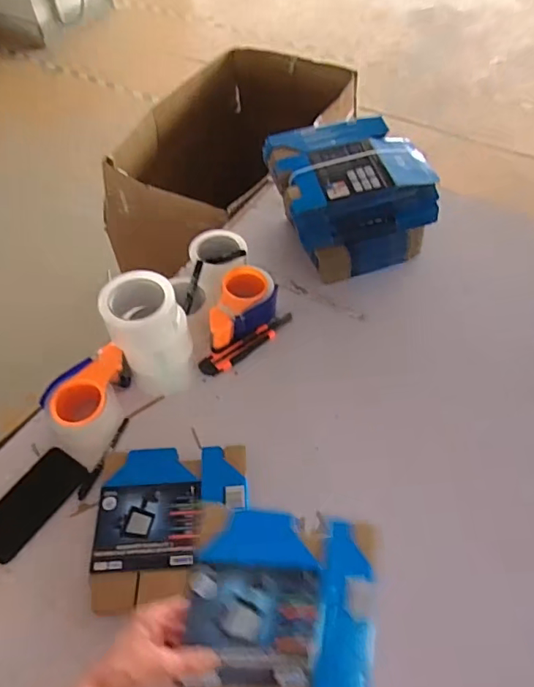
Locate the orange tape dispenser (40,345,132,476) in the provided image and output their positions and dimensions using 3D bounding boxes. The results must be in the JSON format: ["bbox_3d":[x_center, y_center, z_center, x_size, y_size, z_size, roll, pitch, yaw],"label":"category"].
[{"bbox_3d":[-0.282,0.091,0.804,0.104,0.069,0.167,11,54,10],"label":"orange tape dispenser"}]

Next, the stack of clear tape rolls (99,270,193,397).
[{"bbox_3d":[-0.177,-0.011,0.799,0.108,0.184,0.098,-28,57,-18],"label":"stack of clear tape rolls"}]

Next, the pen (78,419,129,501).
[{"bbox_3d":[-0.244,0.172,0.788,0.015,0.008,0.136,17,56,14],"label":"pen"}]

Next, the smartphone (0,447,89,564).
[{"bbox_3d":[-0.339,0.228,0.749,0.081,0.007,0.158,28,59,21],"label":"smartphone"}]

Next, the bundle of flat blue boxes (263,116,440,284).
[{"bbox_3d":[0.153,-0.270,0.990,0.263,0.200,0.208,-13,54,-7],"label":"bundle of flat blue boxes"}]

